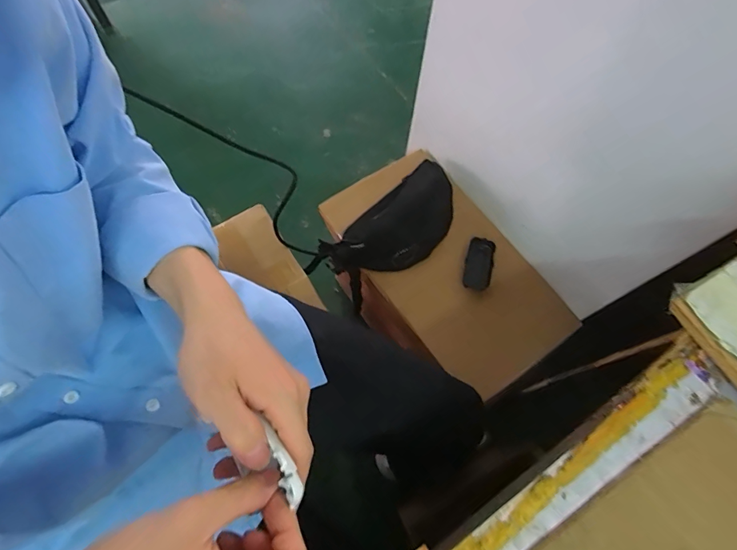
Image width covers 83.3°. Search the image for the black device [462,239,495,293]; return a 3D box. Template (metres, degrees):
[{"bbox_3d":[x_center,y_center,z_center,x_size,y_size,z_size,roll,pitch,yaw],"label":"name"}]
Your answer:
[{"bbox_3d":[0.217,-0.022,0.812,0.052,0.013,0.110,17,66,5],"label":"black device"}]

